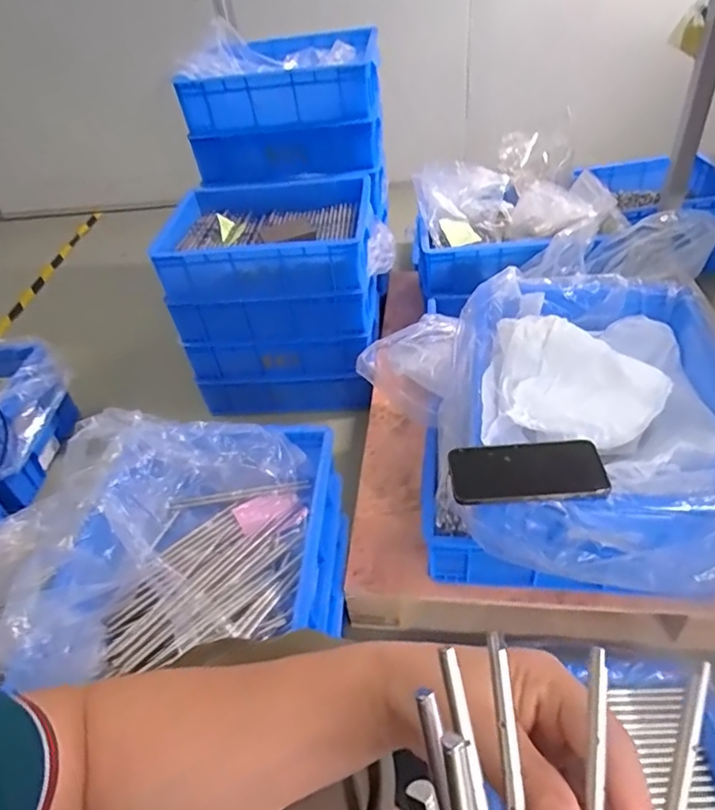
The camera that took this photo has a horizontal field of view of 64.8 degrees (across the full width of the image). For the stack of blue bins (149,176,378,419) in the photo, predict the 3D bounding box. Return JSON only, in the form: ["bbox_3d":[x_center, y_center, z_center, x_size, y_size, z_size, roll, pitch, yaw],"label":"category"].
[{"bbox_3d":[-0.159,-0.234,1.259,0.401,0.424,0.287,0,43,8],"label":"stack of blue bins"}]

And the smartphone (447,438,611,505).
[{"bbox_3d":[0.184,0.069,0.617,0.162,0.015,0.077,-4,42,4],"label":"smartphone"}]

